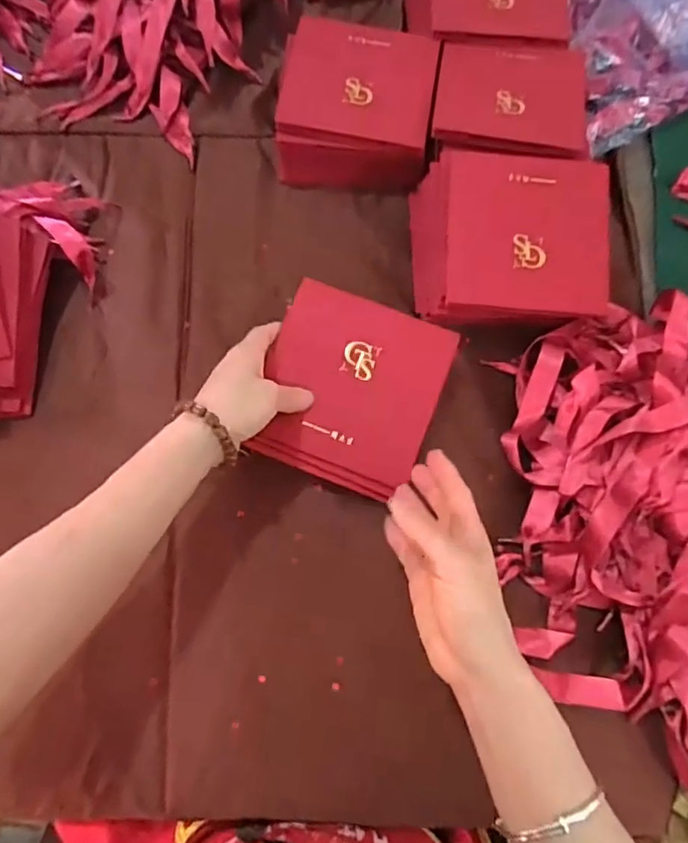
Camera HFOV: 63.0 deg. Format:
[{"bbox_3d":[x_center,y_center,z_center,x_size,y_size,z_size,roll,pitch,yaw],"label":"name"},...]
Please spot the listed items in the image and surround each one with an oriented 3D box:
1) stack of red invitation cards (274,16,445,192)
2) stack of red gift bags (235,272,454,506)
[{"bbox_3d":[0.010,-0.314,0.550,0.151,0.045,0.161,8,68,1],"label":"stack of red invitation cards"},{"bbox_3d":[0.006,-0.027,0.448,0.135,0.019,0.151,20,75,7],"label":"stack of red gift bags"}]

